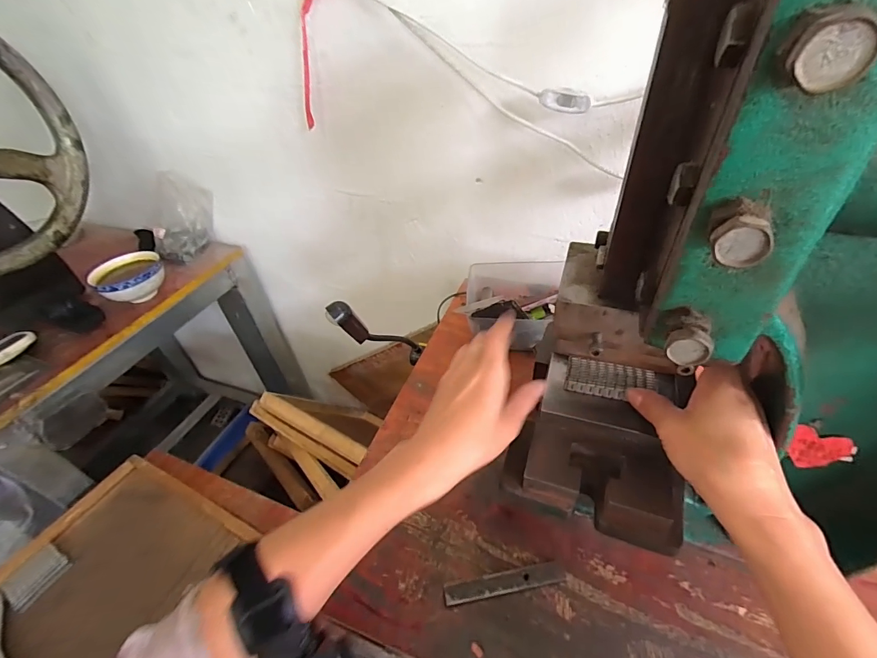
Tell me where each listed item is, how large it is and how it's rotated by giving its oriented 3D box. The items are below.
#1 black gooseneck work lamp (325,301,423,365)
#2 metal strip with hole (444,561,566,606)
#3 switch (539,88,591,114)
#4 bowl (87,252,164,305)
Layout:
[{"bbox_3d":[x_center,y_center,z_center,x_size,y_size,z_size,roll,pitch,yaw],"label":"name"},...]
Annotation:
[{"bbox_3d":[-0.059,0.014,0.465,0.021,0.289,0.031,3,82,11],"label":"black gooseneck work lamp"},{"bbox_3d":[0.056,0.212,0.333,0.102,0.006,0.017,-9,48,-6],"label":"metal strip with hole"},{"bbox_3d":[0.135,-0.247,0.431,0.056,0.020,0.012,23,49,29],"label":"switch"},{"bbox_3d":[-0.543,-0.090,0.705,0.107,0.066,0.118,-31,47,-25],"label":"bowl"}]

